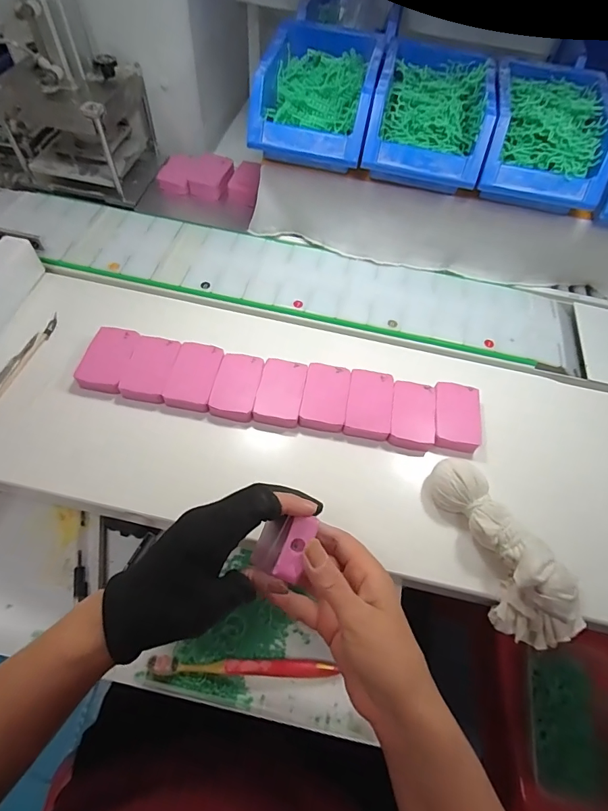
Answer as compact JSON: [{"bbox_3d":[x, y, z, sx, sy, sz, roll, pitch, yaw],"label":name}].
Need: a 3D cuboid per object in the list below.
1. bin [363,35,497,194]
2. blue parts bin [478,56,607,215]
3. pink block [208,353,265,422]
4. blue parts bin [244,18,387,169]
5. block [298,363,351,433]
[{"bbox_3d":[0.141,-0.327,0.474,0.121,0.080,0.181,13,58,3],"label":"bin"},{"bbox_3d":[0.262,-0.299,0.462,0.124,0.072,0.172,13,58,3],"label":"blue parts bin"},{"bbox_3d":[-0.069,-0.020,0.431,0.044,0.011,0.072,11,58,2],"label":"pink block"},{"bbox_3d":[0.018,-0.353,0.477,0.123,0.076,0.183,12,58,3],"label":"blue parts bin"},{"bbox_3d":[0.022,-0.009,0.433,0.045,0.013,0.071,10,58,2],"label":"block"}]

